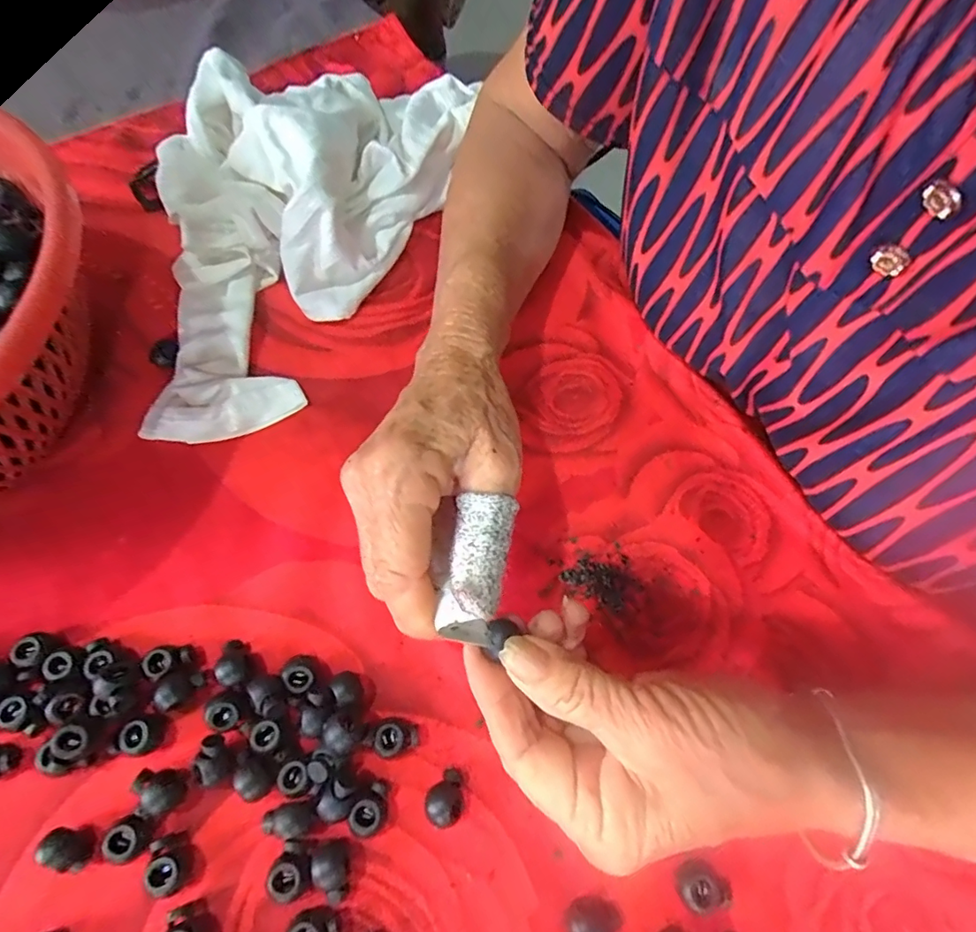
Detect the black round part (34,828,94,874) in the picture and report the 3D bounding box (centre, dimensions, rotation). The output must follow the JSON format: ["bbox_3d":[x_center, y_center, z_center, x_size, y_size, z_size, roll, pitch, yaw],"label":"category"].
[{"bbox_3d":[-0.158,0.144,0.198,0.016,0.011,0.011,20,65,8],"label":"black round part"}]

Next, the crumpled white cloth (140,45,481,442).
[{"bbox_3d":[-0.123,-0.160,0.310,0.150,0.071,0.299,24,66,10],"label":"crumpled white cloth"}]

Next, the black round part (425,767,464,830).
[{"bbox_3d":[-0.016,0.134,0.212,0.014,0.013,0.019,39,69,16],"label":"black round part"}]

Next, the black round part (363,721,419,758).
[{"bbox_3d":[-0.040,0.114,0.221,0.020,0.013,0.012,-16,66,-9],"label":"black round part"}]

